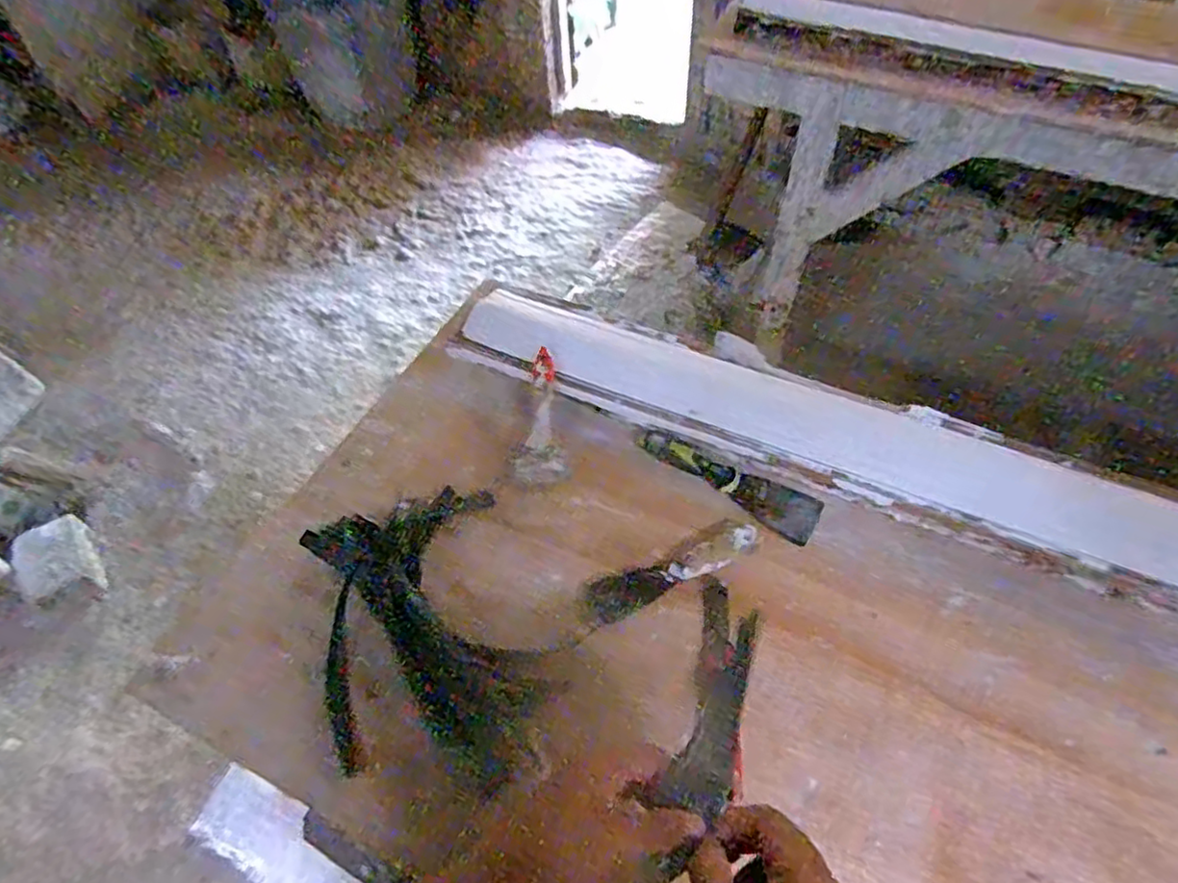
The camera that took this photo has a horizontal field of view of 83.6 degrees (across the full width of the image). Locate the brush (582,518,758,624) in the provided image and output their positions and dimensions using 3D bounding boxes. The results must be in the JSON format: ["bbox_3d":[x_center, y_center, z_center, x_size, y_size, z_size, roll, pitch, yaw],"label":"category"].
[{"bbox_3d":[0.080,0.121,0.624,0.169,0.022,0.039,-21,56,-13],"label":"brush"}]

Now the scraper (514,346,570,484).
[{"bbox_3d":[-0.047,-0.027,0.696,0.054,0.012,0.148,2,70,2],"label":"scraper"}]

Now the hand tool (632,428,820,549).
[{"bbox_3d":[0.138,0.041,0.671,0.193,0.016,0.042,23,58,18],"label":"hand tool"}]

